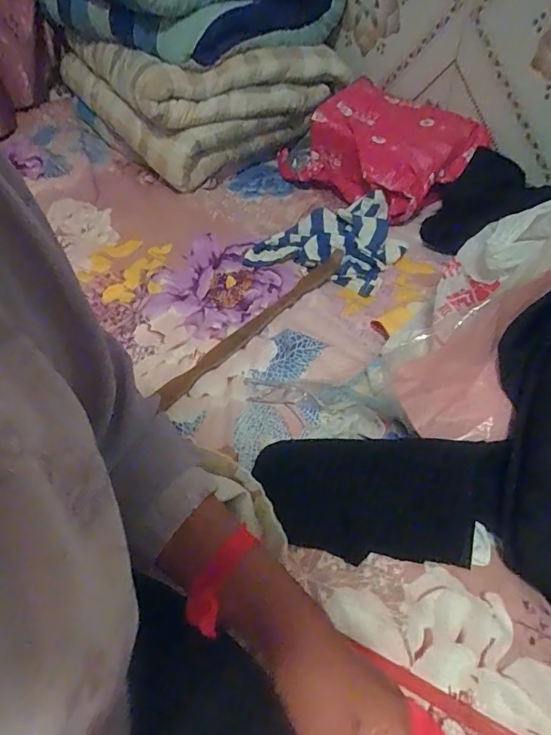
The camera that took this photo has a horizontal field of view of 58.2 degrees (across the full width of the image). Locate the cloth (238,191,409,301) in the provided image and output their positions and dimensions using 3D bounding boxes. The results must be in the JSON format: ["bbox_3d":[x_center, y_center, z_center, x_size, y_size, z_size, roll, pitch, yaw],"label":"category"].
[{"bbox_3d":[0.100,-0.230,0.860,0.240,0.043,0.213,21,51,22],"label":"cloth"}]

